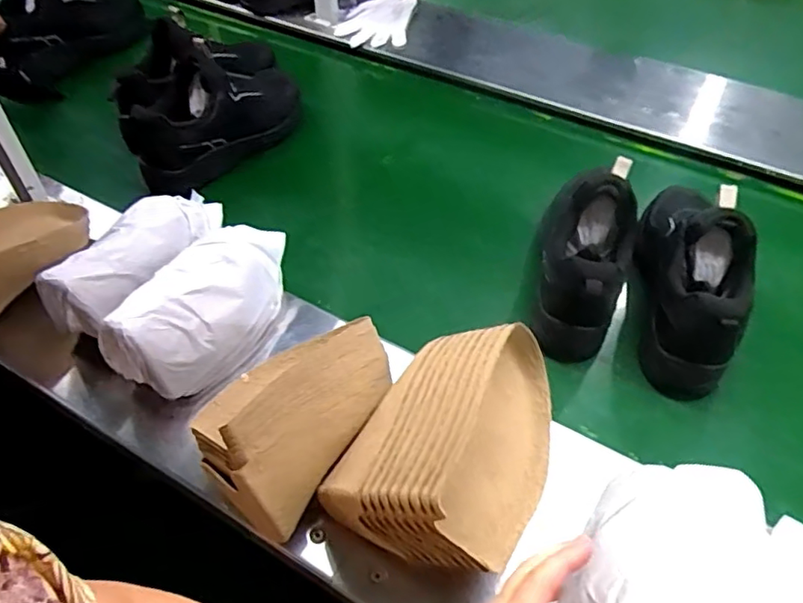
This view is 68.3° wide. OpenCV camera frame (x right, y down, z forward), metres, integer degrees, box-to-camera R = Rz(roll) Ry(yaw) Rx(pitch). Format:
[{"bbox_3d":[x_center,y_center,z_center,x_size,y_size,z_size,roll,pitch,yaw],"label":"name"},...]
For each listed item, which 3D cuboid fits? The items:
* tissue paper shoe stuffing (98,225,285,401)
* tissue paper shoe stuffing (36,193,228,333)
[{"bbox_3d":[-0.194,0.000,0.609,0.095,0.100,0.213,20,52,16],"label":"tissue paper shoe stuffing"},{"bbox_3d":[-0.274,-0.061,0.645,0.094,0.083,0.240,24,53,19],"label":"tissue paper shoe stuffing"}]

